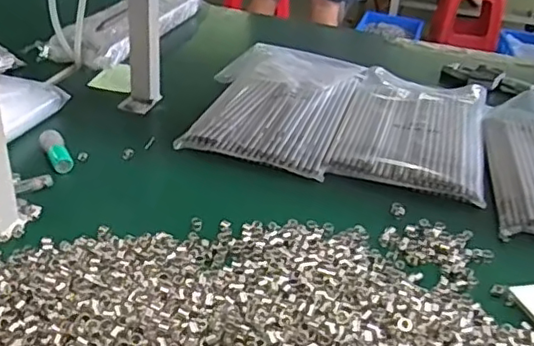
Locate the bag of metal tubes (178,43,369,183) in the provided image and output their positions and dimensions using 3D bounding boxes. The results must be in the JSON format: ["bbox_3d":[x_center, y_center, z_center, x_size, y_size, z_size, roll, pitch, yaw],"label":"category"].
[{"bbox_3d":[0.011,-0.106,0.854,0.210,0.030,0.330,12,32,13],"label":"bag of metal tubes"}]

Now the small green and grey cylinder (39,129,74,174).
[{"bbox_3d":[-0.239,-0.023,0.693,0.025,0.027,0.061,-15,35,-28],"label":"small green and grey cylinder"}]

